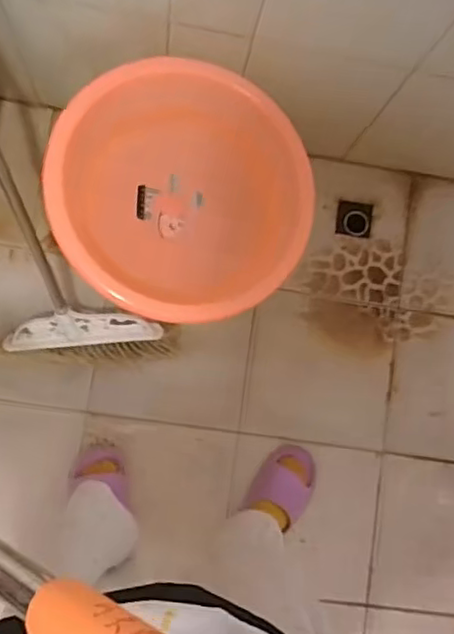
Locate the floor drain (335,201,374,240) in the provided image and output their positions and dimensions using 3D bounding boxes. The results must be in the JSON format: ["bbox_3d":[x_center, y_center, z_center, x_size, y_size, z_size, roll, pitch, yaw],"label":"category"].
[{"bbox_3d":[0.255,-0.194,1.298,0.072,0.016,0.070,8,83,-6],"label":"floor drain"}]

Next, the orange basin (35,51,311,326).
[{"bbox_3d":[-0.058,-0.169,0.901,0.336,0.120,0.339,11,83,-5],"label":"orange basin"}]

